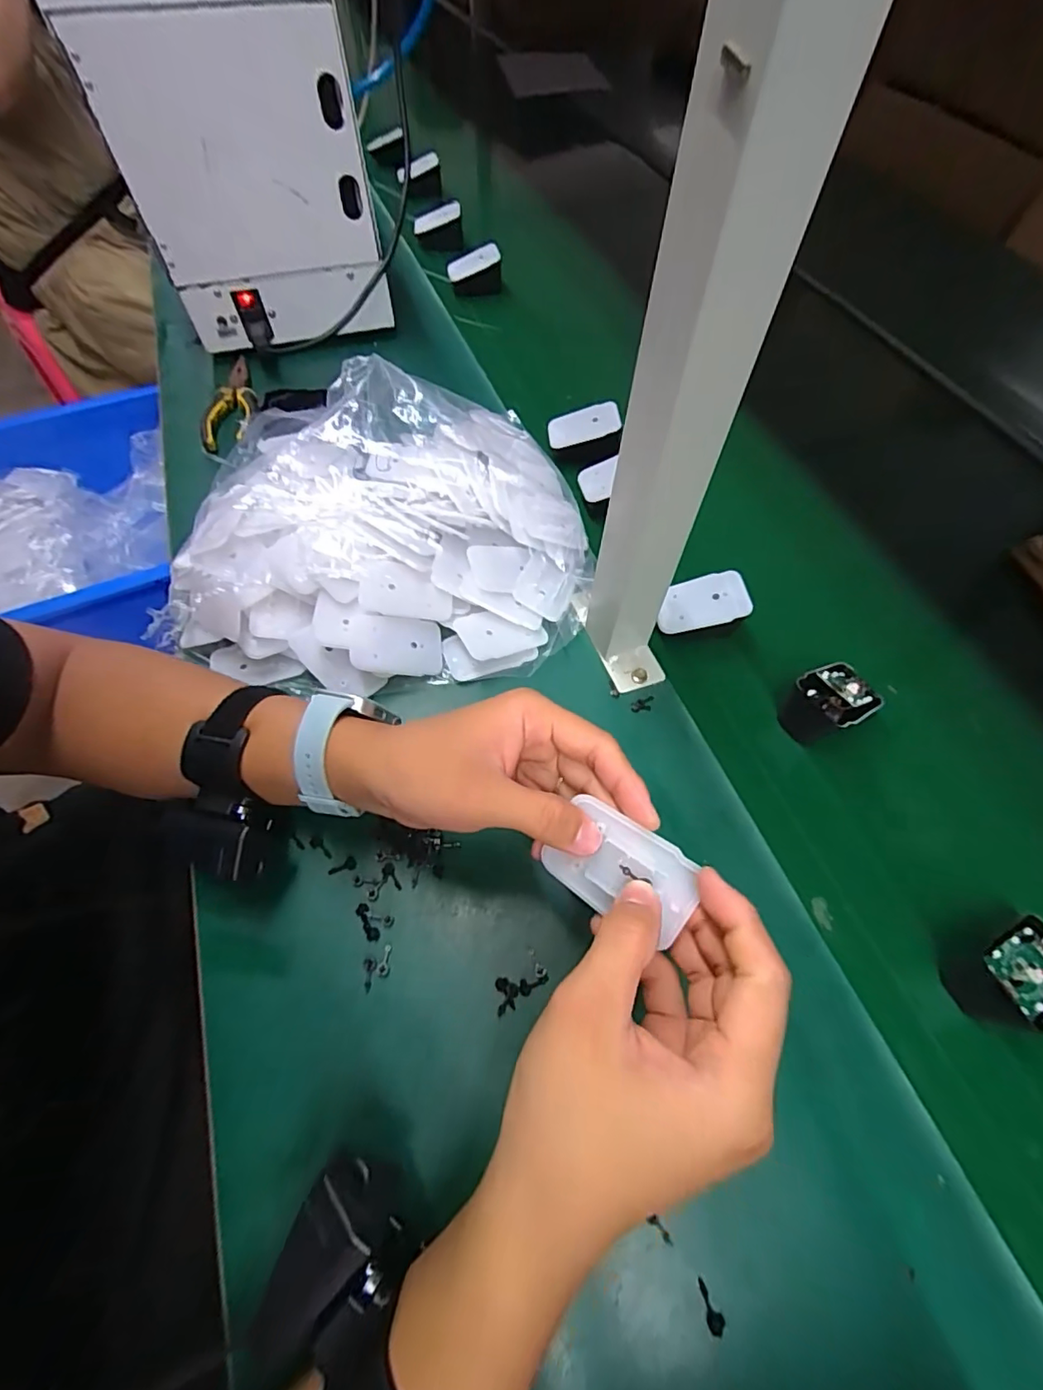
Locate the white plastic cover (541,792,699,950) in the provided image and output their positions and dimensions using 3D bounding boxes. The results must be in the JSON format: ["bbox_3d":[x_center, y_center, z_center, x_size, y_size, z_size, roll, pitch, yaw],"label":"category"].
[{"bbox_3d":[0.044,0.078,0.242,0.065,0.005,0.041,25,95,19],"label":"white plastic cover"}]

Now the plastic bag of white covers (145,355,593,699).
[{"bbox_3d":[-0.102,-0.153,0.442,0.331,0.071,0.324,14,62,7],"label":"plastic bag of white covers"}]

